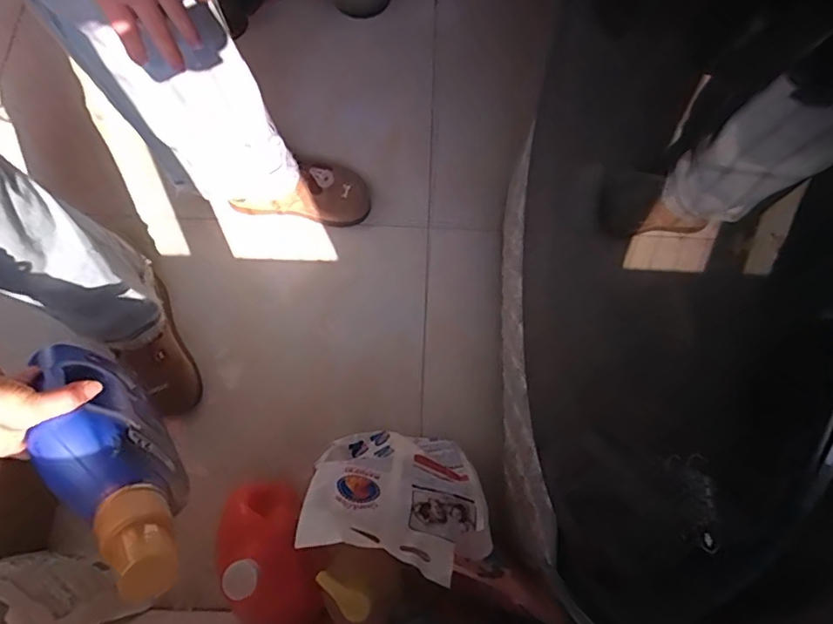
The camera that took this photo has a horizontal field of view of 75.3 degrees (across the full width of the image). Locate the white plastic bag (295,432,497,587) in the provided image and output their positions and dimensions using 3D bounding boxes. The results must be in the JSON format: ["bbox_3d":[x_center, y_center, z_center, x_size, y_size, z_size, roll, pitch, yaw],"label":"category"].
[{"bbox_3d":[-0.022,0.206,0.640,0.208,0.266,0.137,11,72,4],"label":"white plastic bag"}]

